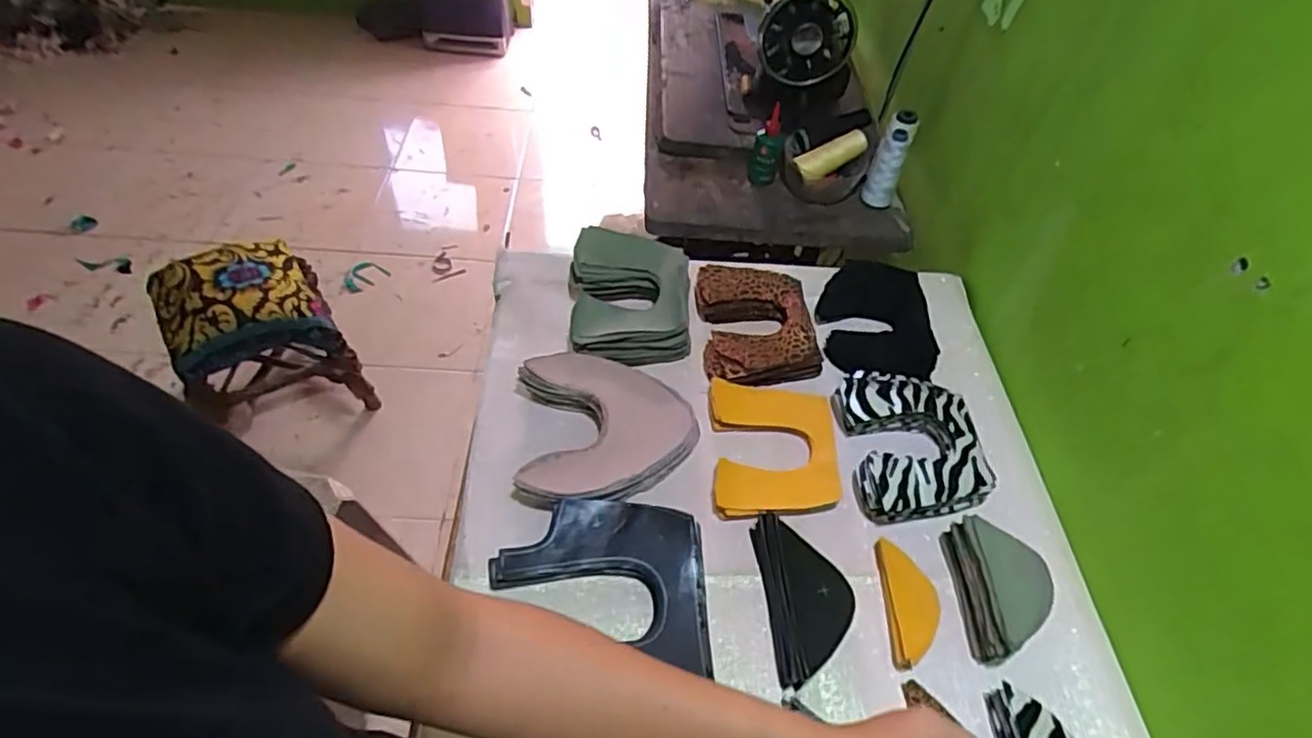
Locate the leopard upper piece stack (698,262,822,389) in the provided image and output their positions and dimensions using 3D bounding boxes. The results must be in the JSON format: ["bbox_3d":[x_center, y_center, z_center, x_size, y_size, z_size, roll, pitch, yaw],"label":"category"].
[{"bbox_3d":[0.118,-0.054,0.805,0.130,0.034,0.171,-2,52,-8],"label":"leopard upper piece stack"}]

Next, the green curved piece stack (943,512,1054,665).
[{"bbox_3d":[0.300,0.191,0.598,0.053,0.070,0.120,4,51,-3],"label":"green curved piece stack"}]

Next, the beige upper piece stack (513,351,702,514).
[{"bbox_3d":[-0.049,0.064,0.684,0.180,0.059,0.170,2,51,-5],"label":"beige upper piece stack"}]

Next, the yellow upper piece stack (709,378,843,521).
[{"bbox_3d":[0.118,0.077,0.686,0.118,0.033,0.157,5,51,-2],"label":"yellow upper piece stack"}]

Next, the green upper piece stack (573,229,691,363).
[{"bbox_3d":[-0.029,-0.079,0.793,0.138,0.078,0.170,1,51,-5],"label":"green upper piece stack"}]

